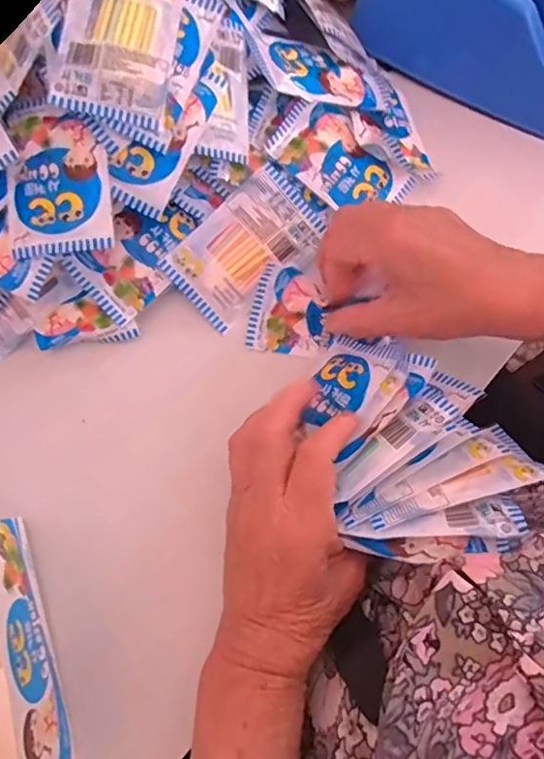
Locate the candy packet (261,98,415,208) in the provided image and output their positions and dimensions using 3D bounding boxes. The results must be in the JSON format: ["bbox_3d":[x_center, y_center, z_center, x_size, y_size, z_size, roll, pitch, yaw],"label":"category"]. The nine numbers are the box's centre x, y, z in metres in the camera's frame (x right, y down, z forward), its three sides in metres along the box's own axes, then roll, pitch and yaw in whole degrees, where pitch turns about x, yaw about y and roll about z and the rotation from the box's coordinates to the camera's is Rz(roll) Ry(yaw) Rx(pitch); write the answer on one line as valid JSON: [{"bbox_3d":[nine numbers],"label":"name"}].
[{"bbox_3d":[0.051,-0.157,0.389,0.101,0.014,0.063,37,79,-7],"label":"candy packet"}]

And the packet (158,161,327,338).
[{"bbox_3d":[-0.018,-0.090,0.371,0.103,0.006,0.065,-43,95,0],"label":"packet"}]

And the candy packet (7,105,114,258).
[{"bbox_3d":[-0.134,-0.124,0.336,0.062,0.008,0.092,-7,86,2],"label":"candy packet"}]

